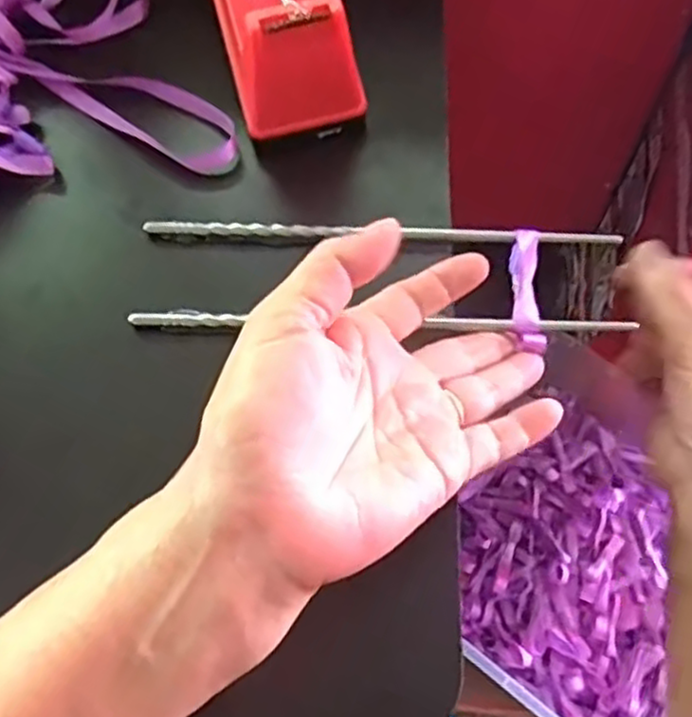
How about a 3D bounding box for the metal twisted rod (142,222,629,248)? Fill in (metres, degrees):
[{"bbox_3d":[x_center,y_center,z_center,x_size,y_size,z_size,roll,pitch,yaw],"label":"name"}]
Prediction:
[{"bbox_3d":[0.016,-0.059,0.346,0.221,0.006,0.008,2,62,2],"label":"metal twisted rod"}]

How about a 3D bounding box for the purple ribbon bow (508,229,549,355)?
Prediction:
[{"bbox_3d":[0.081,-0.031,0.329,0.014,0.005,0.063,5,62,0],"label":"purple ribbon bow"}]

